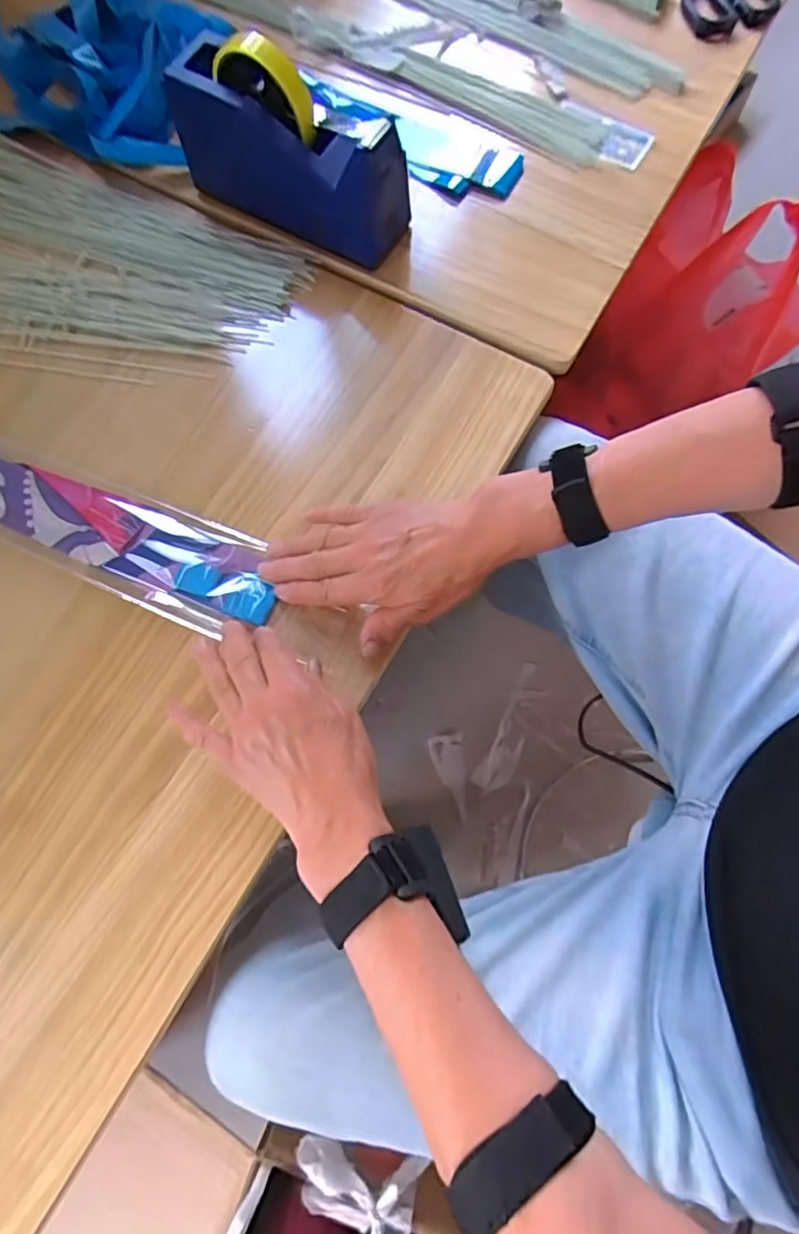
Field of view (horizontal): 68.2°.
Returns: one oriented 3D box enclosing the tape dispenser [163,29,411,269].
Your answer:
[{"bbox_3d":[-0.094,-0.394,0.497,0.200,0.119,0.060,28,78,8],"label":"tape dispenser"}]

